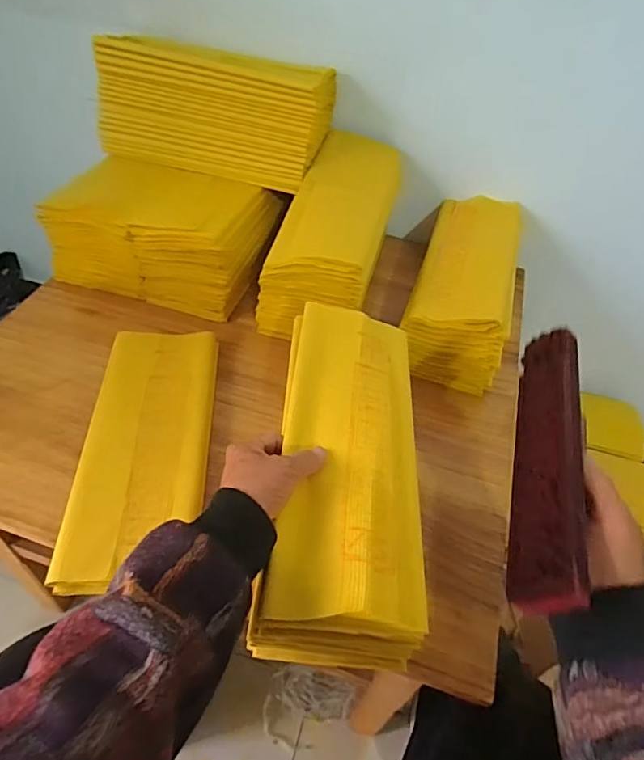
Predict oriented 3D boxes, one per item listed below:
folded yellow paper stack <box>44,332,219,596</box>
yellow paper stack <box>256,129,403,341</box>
[{"bbox_3d":[-0.189,0.066,0.561,0.127,0.029,0.308,1,48,-6],"label":"folded yellow paper stack"},{"bbox_3d":[0.019,-0.213,0.740,0.127,0.139,0.331,14,48,6],"label":"yellow paper stack"}]

